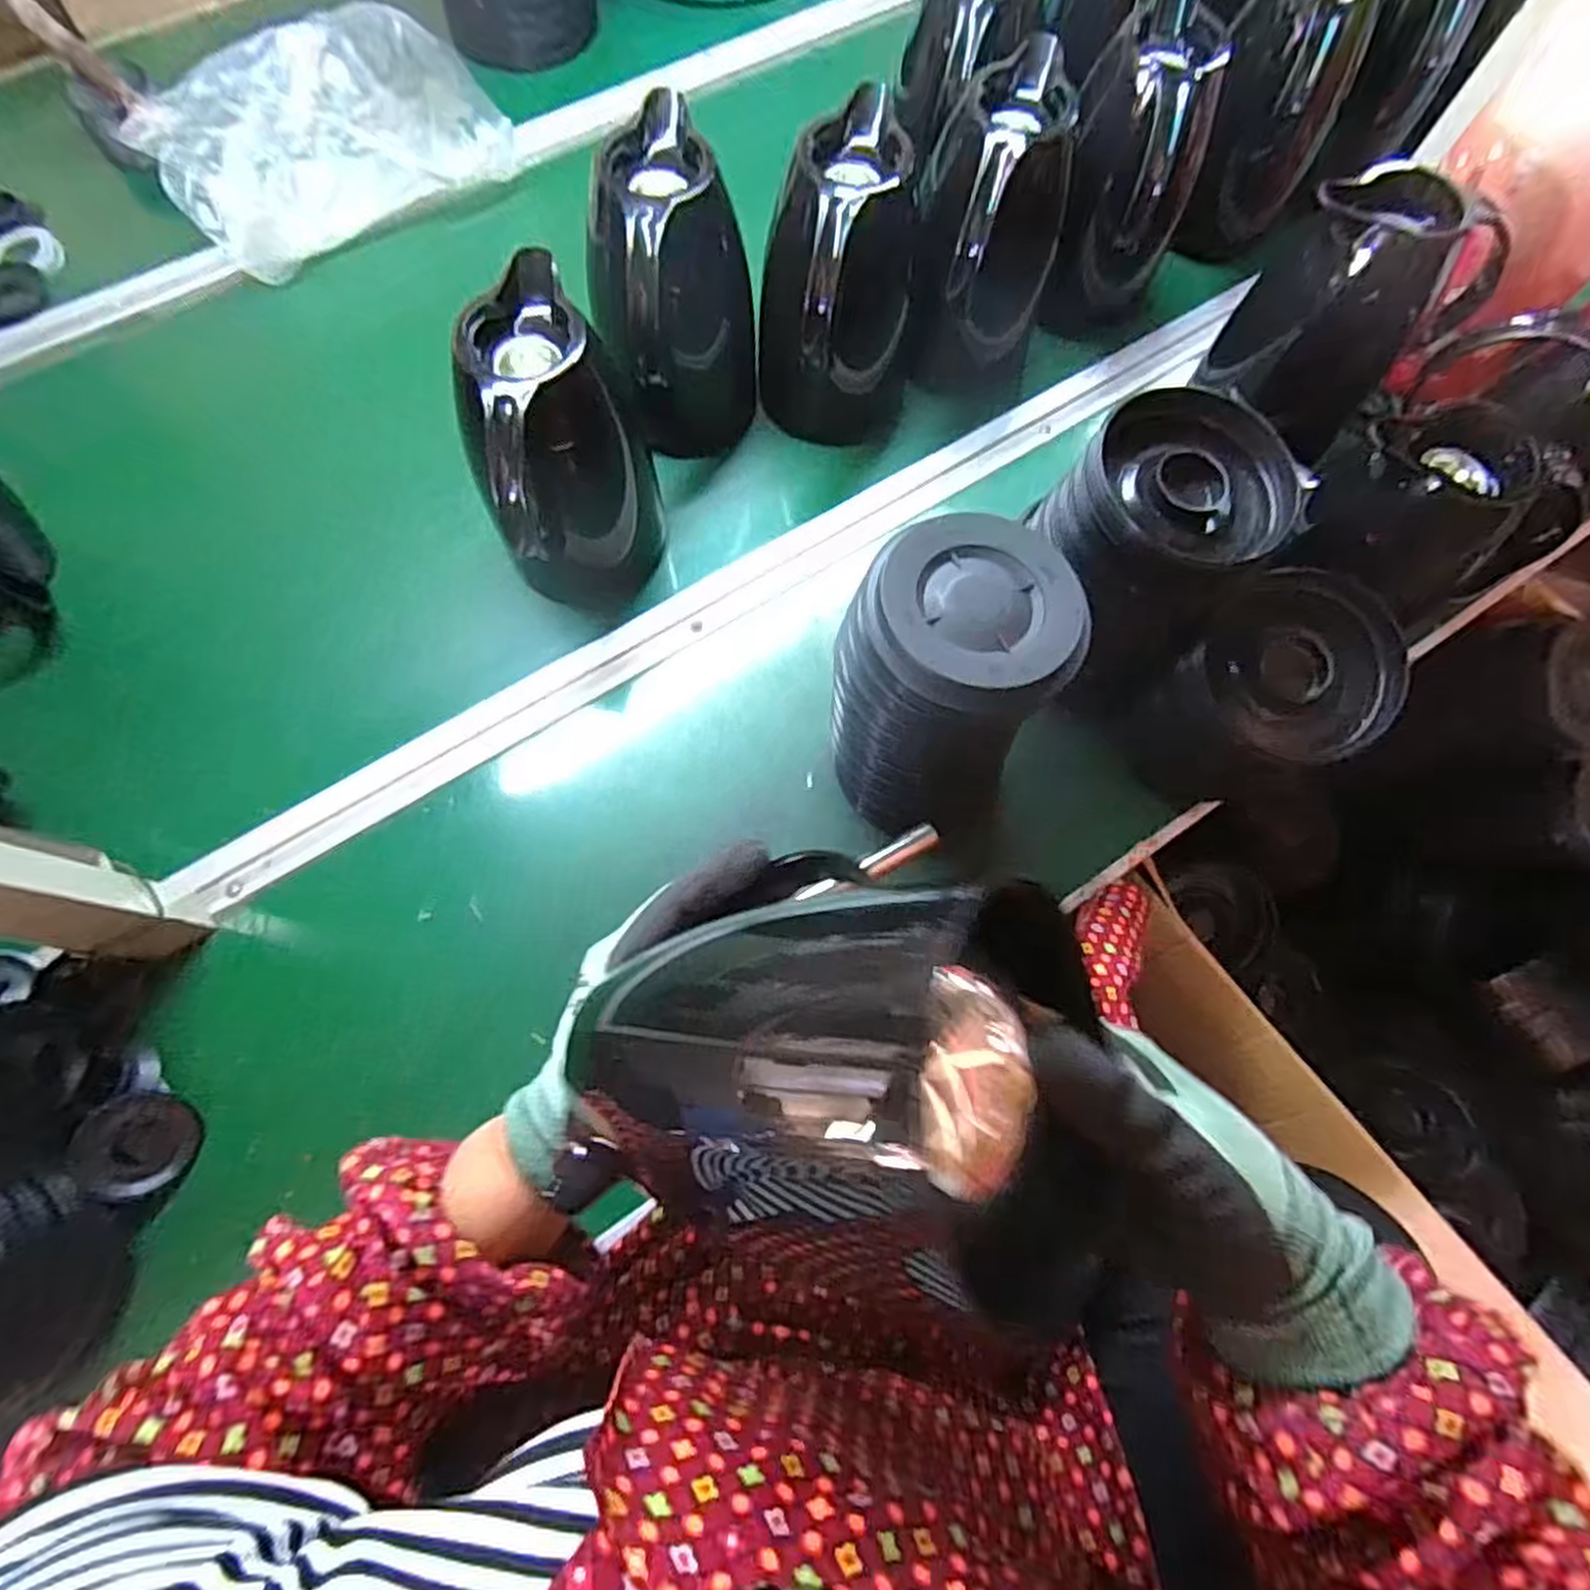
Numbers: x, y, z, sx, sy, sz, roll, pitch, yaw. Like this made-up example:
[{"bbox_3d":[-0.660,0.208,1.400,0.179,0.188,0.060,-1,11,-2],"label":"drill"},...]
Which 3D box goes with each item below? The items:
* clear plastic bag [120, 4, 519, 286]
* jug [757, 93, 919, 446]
[{"bbox_3d":[-0.434,-0.616,0.713,0.290,0.080,0.205,-27,74,-10],"label":"clear plastic bag"},{"bbox_3d":[0.035,-0.380,0.602,0.123,0.199,0.104,-33,75,-11],"label":"jug"}]

